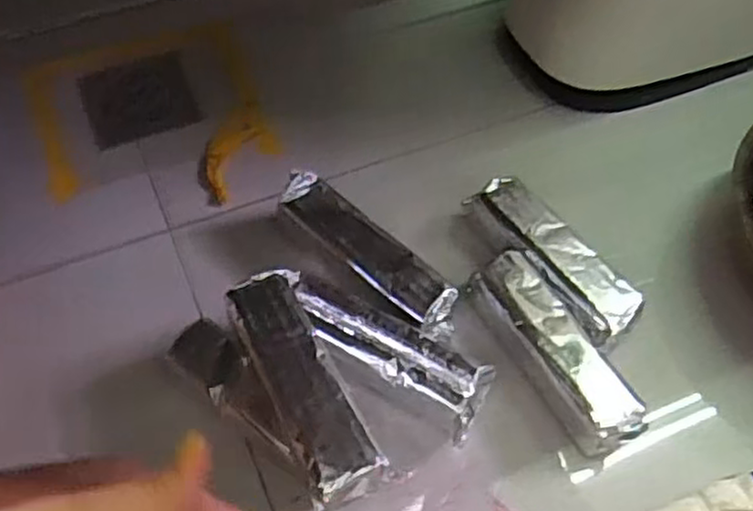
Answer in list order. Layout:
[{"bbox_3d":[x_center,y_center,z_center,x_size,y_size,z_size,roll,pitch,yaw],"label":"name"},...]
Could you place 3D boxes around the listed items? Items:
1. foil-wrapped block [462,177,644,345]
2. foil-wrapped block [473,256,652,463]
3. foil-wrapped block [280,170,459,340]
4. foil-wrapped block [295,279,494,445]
[{"bbox_3d":[0.144,0.000,0.602,0.047,0.034,0.166,-33,65,-21],"label":"foil-wrapped block"},{"bbox_3d":[0.139,0.073,0.562,0.050,0.050,0.165,-26,63,-17],"label":"foil-wrapped block"},{"bbox_3d":[-0.007,0.002,0.598,0.047,0.052,0.173,-39,68,-23],"label":"foil-wrapped block"},{"bbox_3d":[0.004,0.073,0.554,0.170,0.054,0.059,27,61,13],"label":"foil-wrapped block"}]

